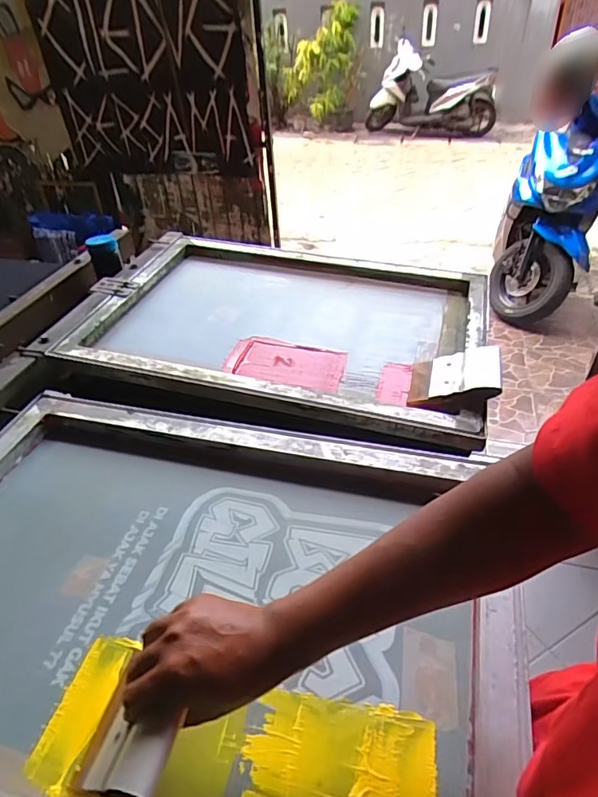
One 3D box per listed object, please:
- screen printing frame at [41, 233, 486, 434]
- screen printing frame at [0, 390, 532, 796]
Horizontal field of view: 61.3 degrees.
[{"bbox_3d":[-0.036,-0.147,0.905,0.713,0.062,0.468,8,42,14],"label":"screen printing frame"},{"bbox_3d":[-0.128,0.199,0.519,0.656,0.054,0.462,8,42,14],"label":"screen printing frame"}]

